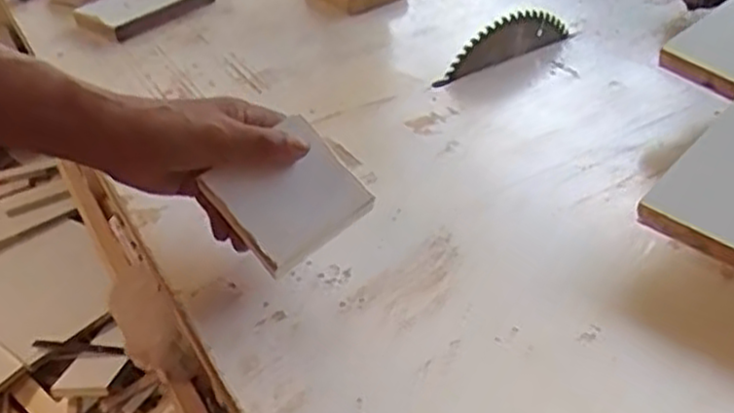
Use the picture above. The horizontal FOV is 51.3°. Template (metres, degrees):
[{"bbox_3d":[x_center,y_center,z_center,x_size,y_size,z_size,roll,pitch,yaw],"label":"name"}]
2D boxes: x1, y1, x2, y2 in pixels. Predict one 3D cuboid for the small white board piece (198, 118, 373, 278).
[{"bbox_3d":[-0.047,-0.008,0.469,0.077,0.016,0.074,-38,78,-17],"label":"small white board piece"}]

